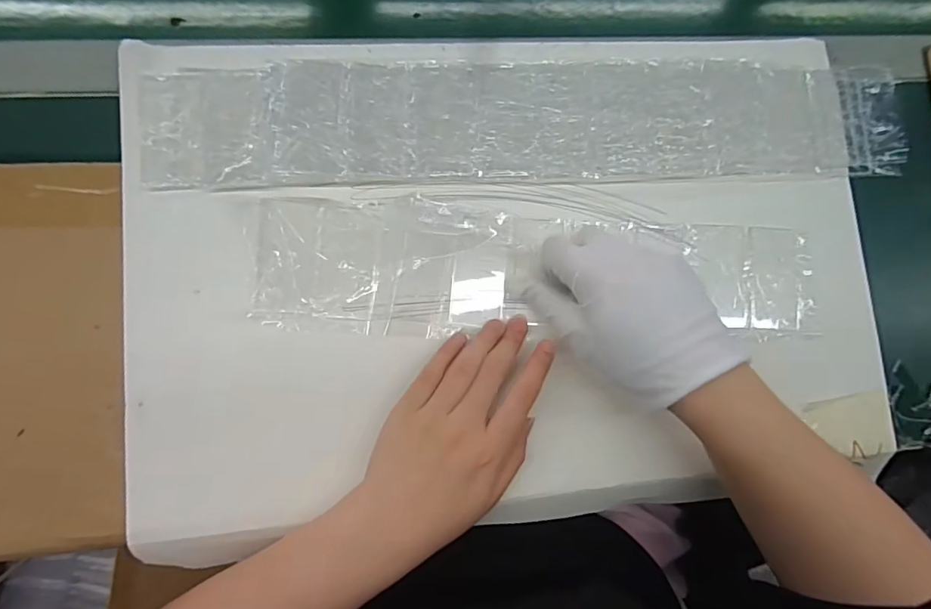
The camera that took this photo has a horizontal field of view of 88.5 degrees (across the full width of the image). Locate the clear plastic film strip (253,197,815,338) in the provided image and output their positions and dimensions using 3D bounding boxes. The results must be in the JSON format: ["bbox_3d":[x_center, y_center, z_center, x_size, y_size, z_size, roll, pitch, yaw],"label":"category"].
[{"bbox_3d":[0.061,-0.024,0.350,0.411,0.010,0.091,1,84,-6],"label":"clear plastic film strip"}]

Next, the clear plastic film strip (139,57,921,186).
[{"bbox_3d":[0.066,-0.138,0.358,0.575,0.011,0.092,-3,83,-7],"label":"clear plastic film strip"}]

